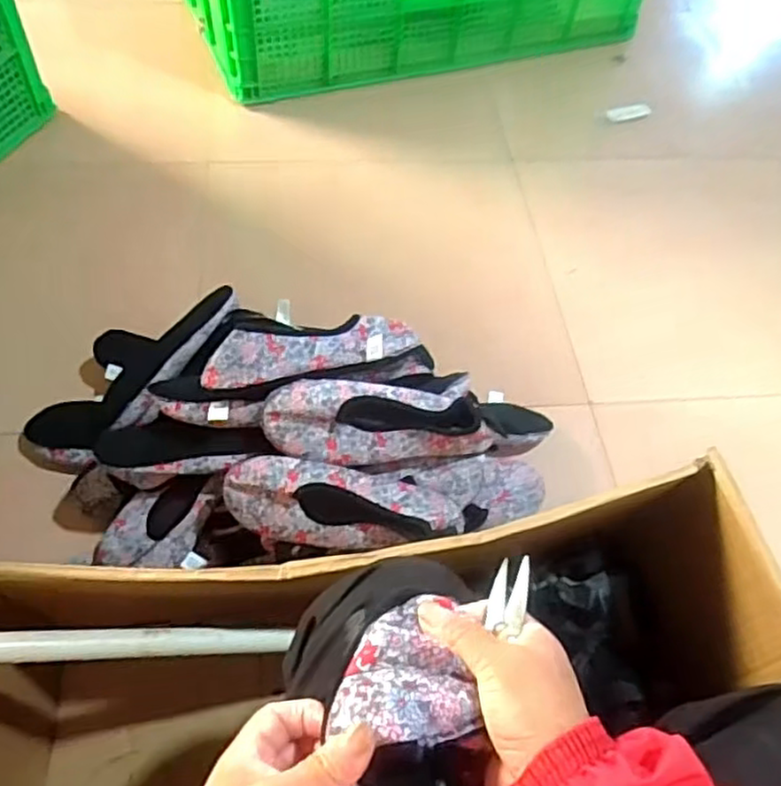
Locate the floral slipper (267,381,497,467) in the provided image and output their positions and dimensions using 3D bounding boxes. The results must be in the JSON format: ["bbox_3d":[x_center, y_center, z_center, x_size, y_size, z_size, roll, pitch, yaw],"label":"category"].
[{"bbox_3d":[-0.008,0.032,0.768,0.254,0.091,0.065,-1,13,-8],"label":"floral slipper"}]

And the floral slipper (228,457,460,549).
[{"bbox_3d":[-0.051,0.122,0.754,0.250,0.058,0.079,8,55,1],"label":"floral slipper"}]

